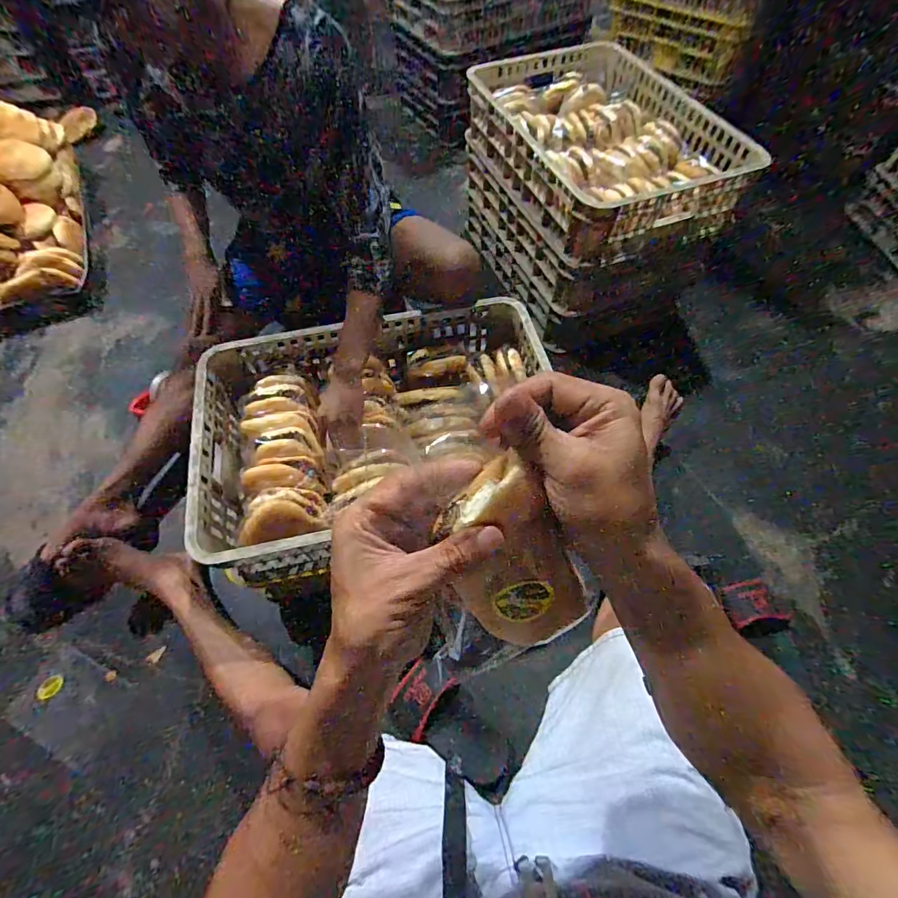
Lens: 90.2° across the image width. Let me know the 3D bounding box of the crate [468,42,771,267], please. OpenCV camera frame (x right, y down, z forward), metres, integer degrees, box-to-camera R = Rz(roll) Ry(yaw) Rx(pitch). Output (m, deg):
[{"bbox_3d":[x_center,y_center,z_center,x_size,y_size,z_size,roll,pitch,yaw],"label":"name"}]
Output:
[{"bbox_3d":[0.330,-0.684,1.002,0.404,0.118,0.622,-22,62,-11],"label":"crate"}]

